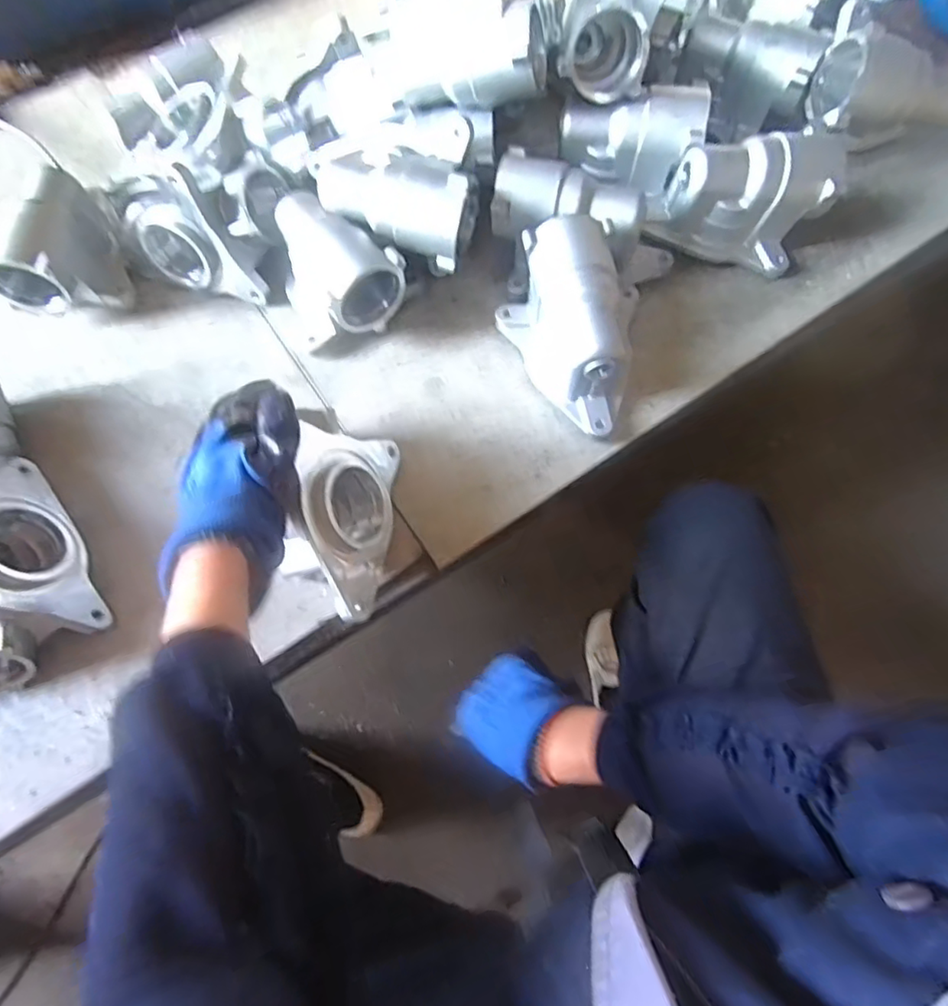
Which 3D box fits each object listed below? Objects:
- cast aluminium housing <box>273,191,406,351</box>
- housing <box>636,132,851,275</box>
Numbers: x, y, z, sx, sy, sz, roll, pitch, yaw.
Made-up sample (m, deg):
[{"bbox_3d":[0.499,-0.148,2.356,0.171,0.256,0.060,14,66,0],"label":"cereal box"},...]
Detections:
[{"bbox_3d":[-0.140,-0.215,0.574,0.101,0.092,0.137,-39,73,-11],"label":"cast aluminium housing"},{"bbox_3d":[0.259,-0.290,0.580,0.155,0.093,0.090,13,71,7],"label":"housing"}]

